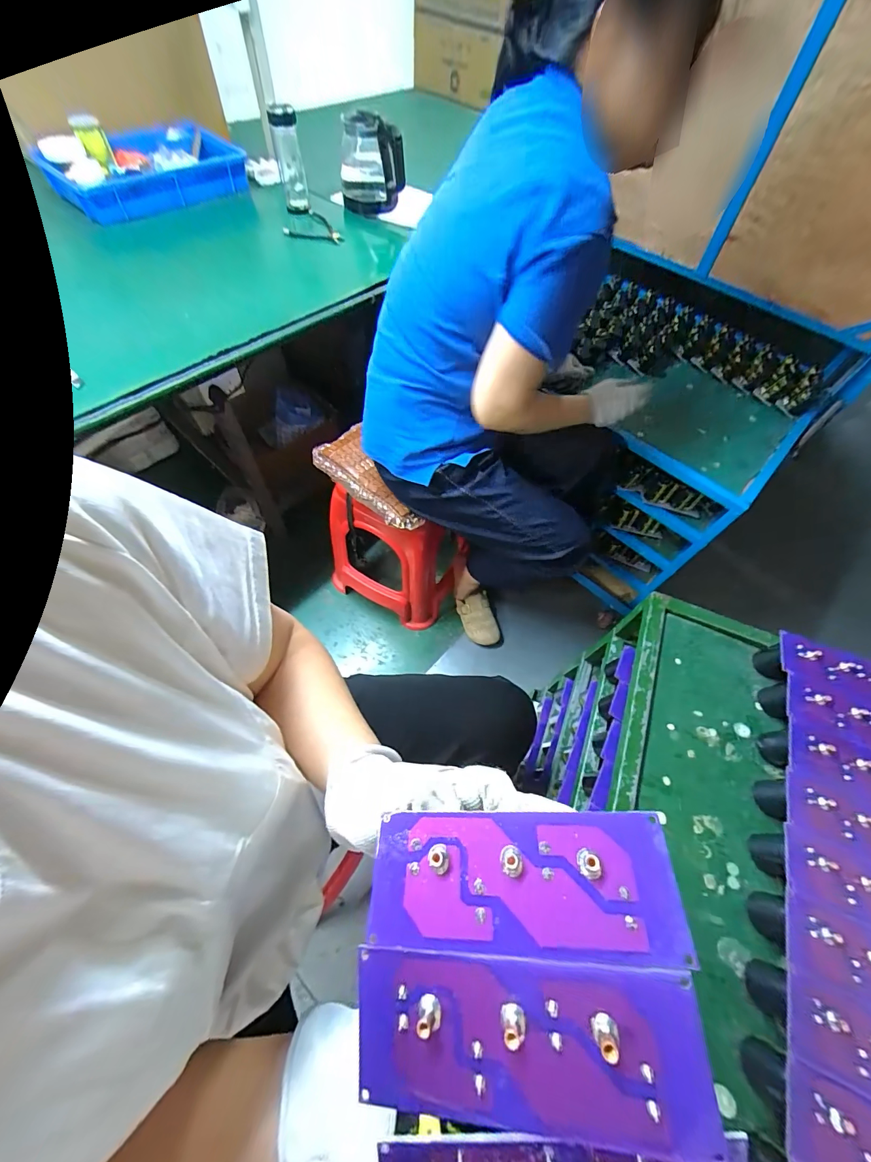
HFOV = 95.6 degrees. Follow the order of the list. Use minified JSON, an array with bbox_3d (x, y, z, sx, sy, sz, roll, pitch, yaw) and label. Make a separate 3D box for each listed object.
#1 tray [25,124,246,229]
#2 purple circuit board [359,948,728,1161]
[{"bbox_3d":[-0.757,-1.089,1.048,0.269,0.091,0.475,30,62,13],"label":"tray"},{"bbox_3d":[0.033,0.185,0.158,0.135,0.004,0.053,-7,72,12],"label":"purple circuit board"}]

